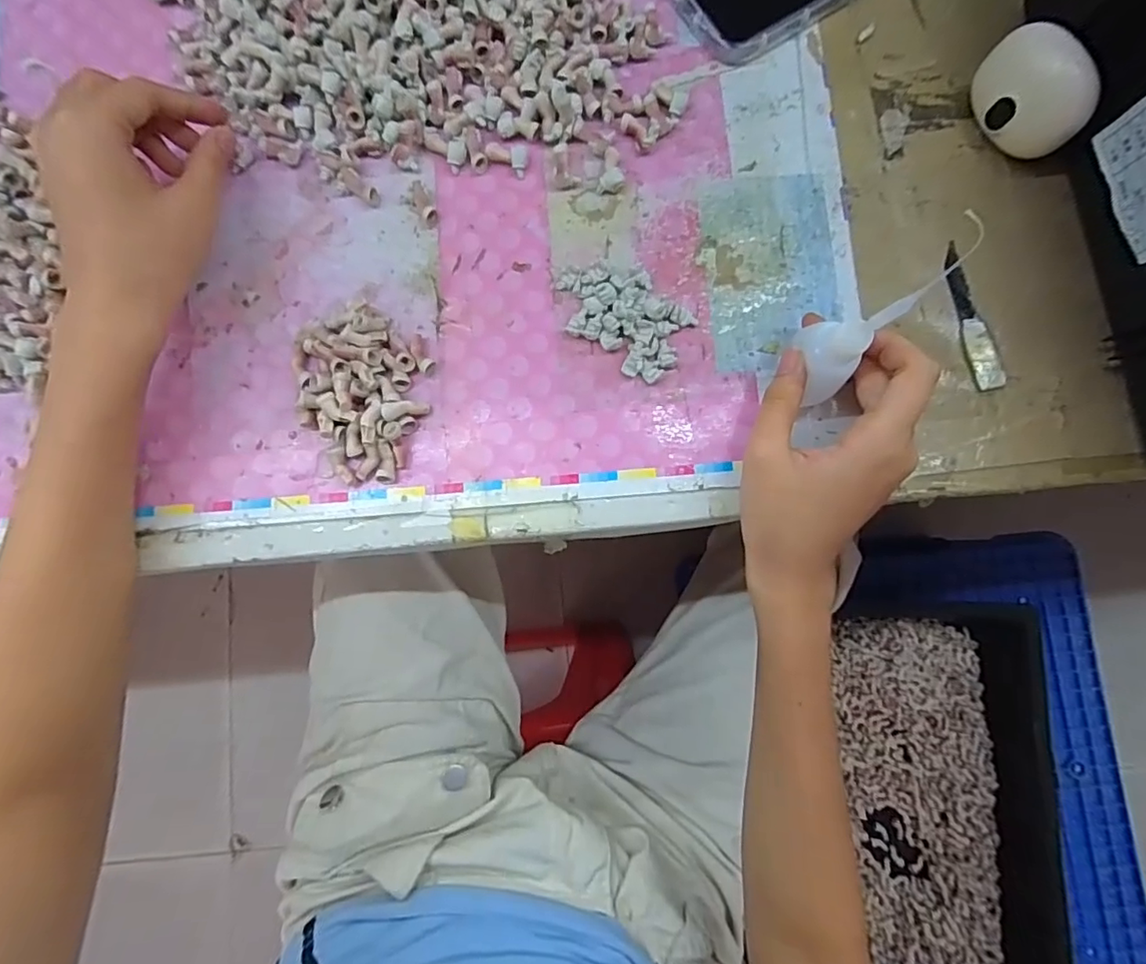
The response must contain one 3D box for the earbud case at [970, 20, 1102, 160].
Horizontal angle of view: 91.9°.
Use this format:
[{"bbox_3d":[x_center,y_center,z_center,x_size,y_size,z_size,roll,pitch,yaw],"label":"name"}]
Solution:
[{"bbox_3d":[0.230,-0.196,0.281,0.023,0.046,0.059,-27,83,-3],"label":"earbud case"}]

